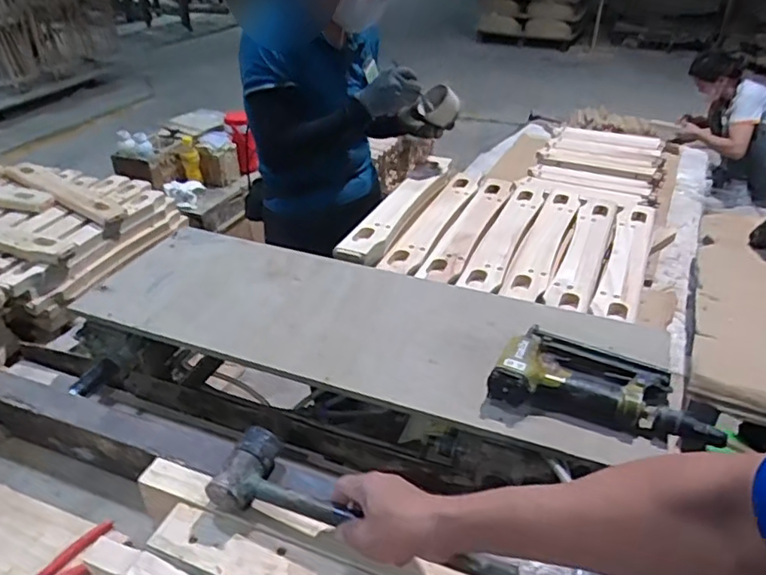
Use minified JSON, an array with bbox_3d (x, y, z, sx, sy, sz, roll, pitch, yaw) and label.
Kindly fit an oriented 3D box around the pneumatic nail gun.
[{"bbox_3d":[0.268,0.110,0.734,0.256,0.045,0.130,10,34,14],"label":"pneumatic nail gun"}]

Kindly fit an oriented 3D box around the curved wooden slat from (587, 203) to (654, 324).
[{"bbox_3d":[0.470,-0.067,1.149,0.069,0.026,0.457,14,35,20],"label":"curved wooden slat"}]

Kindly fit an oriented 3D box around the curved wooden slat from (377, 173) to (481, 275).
[{"bbox_3d":[0.101,-0.136,1.241,0.085,0.053,0.434,13,35,20],"label":"curved wooden slat"}]

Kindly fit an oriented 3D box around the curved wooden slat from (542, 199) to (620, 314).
[{"bbox_3d":[0.392,-0.073,1.156,0.071,0.029,0.433,14,35,20],"label":"curved wooden slat"}]

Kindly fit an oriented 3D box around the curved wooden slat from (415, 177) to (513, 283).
[{"bbox_3d":[0.179,-0.122,1.211,0.063,0.040,0.447,13,35,20],"label":"curved wooden slat"}]

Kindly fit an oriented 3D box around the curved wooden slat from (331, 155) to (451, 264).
[{"bbox_3d":[0.042,-0.170,1.234,0.072,0.052,0.482,14,35,21],"label":"curved wooden slat"}]

